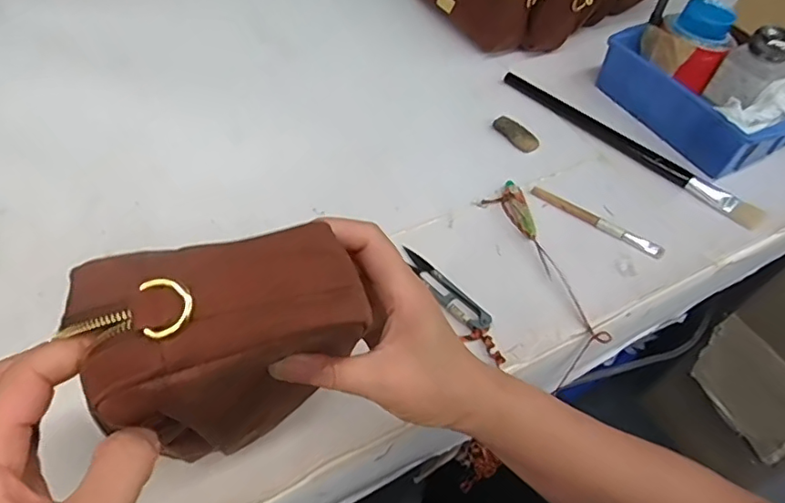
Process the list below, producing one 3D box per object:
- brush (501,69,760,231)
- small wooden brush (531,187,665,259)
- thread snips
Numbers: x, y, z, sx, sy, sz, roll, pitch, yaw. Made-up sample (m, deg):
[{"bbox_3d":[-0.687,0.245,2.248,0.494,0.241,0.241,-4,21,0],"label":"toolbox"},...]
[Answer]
[{"bbox_3d":[0.241,-0.114,0.600,0.297,0.010,0.017,37,56,22],"label":"brush"},{"bbox_3d":[0.188,-0.029,0.528,0.127,0.004,0.013,30,54,17],"label":"small wooden brush"},{"bbox_3d":[0.041,0.029,0.468,0.023,0.009,0.097,-33,61,-28],"label":"thread snips"}]

